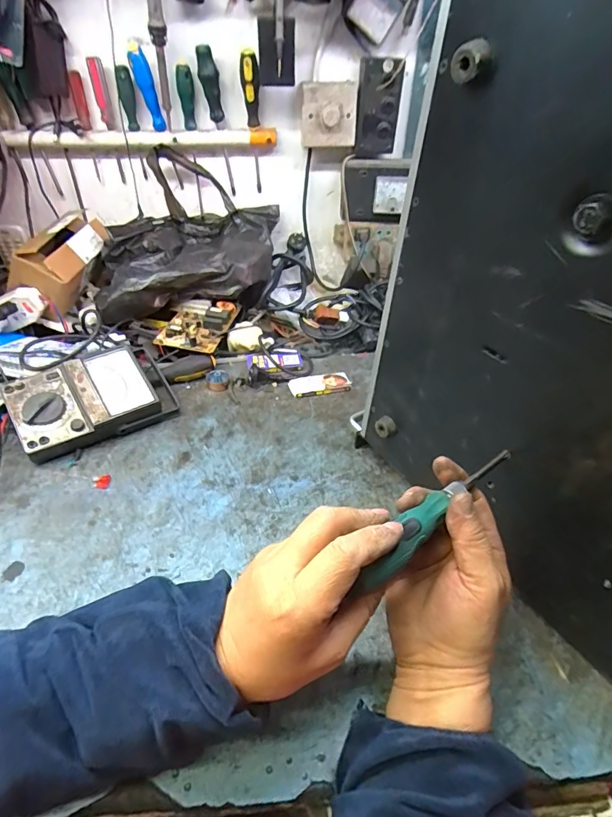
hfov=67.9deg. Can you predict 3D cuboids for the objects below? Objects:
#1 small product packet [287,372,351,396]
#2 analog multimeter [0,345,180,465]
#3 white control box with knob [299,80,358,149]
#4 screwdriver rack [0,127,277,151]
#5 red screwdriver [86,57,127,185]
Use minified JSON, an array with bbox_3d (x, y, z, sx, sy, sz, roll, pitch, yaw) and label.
[{"bbox_3d":[0.020,-0.039,0.707,0.093,0.010,0.034,-7,39,-12],"label":"small product packet"},{"bbox_3d":[-0.285,-0.017,0.616,0.200,0.059,0.131,-21,62,-28],"label":"analog multimeter"},{"bbox_3d":[0.036,-0.468,0.729,0.090,0.090,0.038,2,38,-1],"label":"white control box with knob"},{"bbox_3d":[-0.266,-0.444,0.751,0.425,0.036,0.023,-3,39,-7],"label":"screwdriver rack"},{"bbox_3d":[-0.316,-0.458,0.735,0.020,0.197,0.027,-6,64,-11],"label":"red screwdriver"}]

